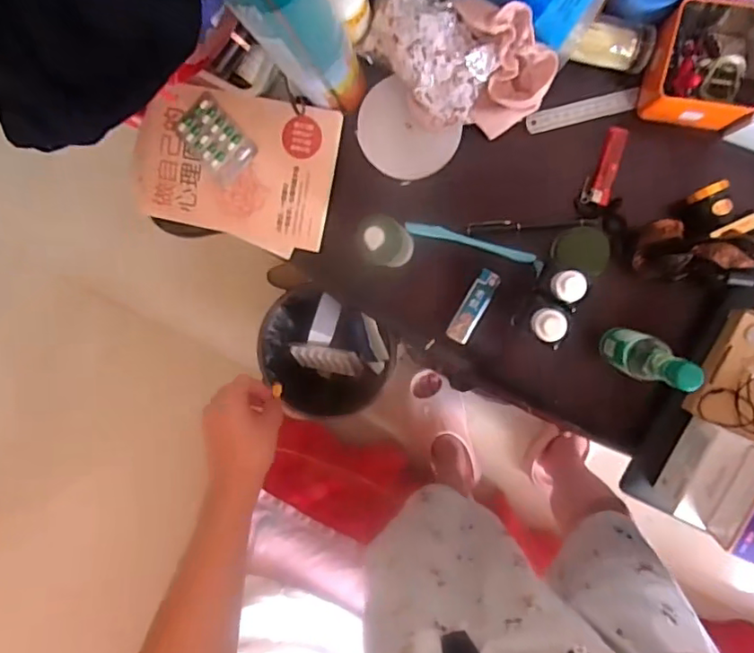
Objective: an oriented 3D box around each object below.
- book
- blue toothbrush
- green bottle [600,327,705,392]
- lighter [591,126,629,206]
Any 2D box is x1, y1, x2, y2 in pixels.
[{"bbox_3d":[-0.157,-0.171,0.623,0.221,0.027,0.147,12,96,6],"label":"book"},{"bbox_3d":[0.099,-0.090,0.617,0.138,0.015,0.015,15,97,6],"label":"blue toothbrush"},{"bbox_3d":[0.232,0.026,0.501,0.032,0.157,0.038,16,97,6],"label":"green bottle"},{"bbox_3d":[0.234,-0.162,0.582,0.019,0.009,0.077,16,97,6],"label":"lighter"}]

